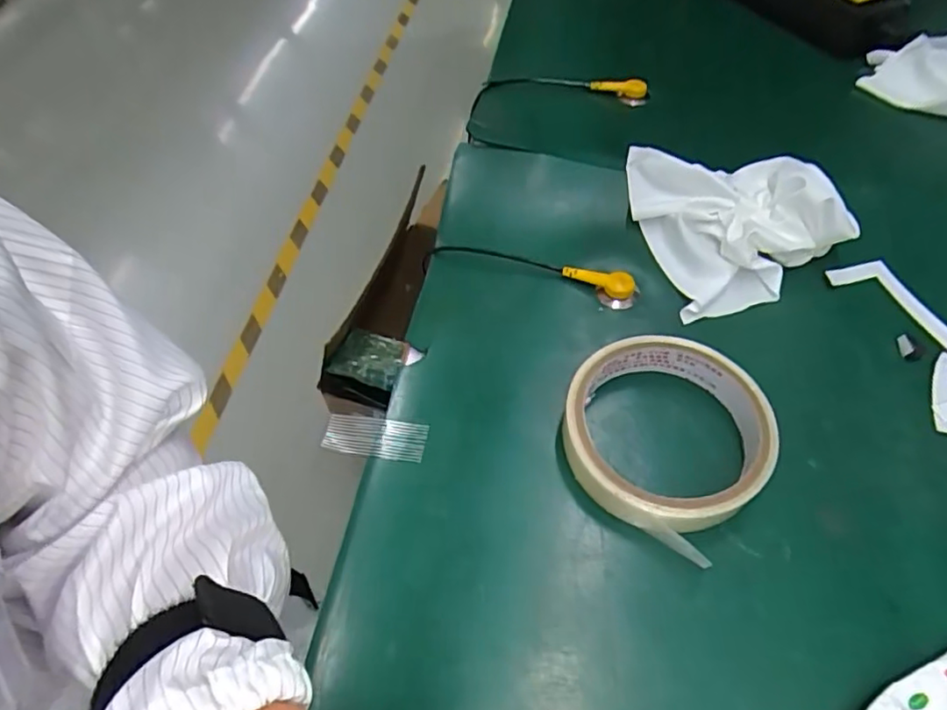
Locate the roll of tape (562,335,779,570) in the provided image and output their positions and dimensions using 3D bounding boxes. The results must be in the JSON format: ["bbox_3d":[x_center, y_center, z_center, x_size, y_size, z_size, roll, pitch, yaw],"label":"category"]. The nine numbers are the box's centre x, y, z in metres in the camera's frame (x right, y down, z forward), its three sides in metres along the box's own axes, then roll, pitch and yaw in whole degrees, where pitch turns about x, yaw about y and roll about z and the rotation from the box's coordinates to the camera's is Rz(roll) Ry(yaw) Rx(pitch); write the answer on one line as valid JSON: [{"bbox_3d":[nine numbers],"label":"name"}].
[{"bbox_3d":[0.089,0.035,0.276,0.088,0.025,0.092,-1,55,2],"label":"roll of tape"}]

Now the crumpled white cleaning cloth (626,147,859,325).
[{"bbox_3d":[0.149,-0.092,0.352,0.100,0.042,0.133,-11,55,-5],"label":"crumpled white cleaning cloth"}]

